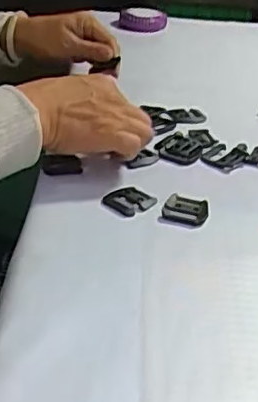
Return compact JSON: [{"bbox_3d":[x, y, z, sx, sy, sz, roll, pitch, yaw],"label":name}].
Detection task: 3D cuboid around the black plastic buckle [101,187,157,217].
[{"bbox_3d":[0.000,0.000,0.538,0.037,0.005,0.036,27,36,33],"label":"black plastic buckle"}]

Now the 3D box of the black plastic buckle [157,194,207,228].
[{"bbox_3d":[0.048,0.008,0.529,0.037,0.007,0.040,13,30,13],"label":"black plastic buckle"}]

